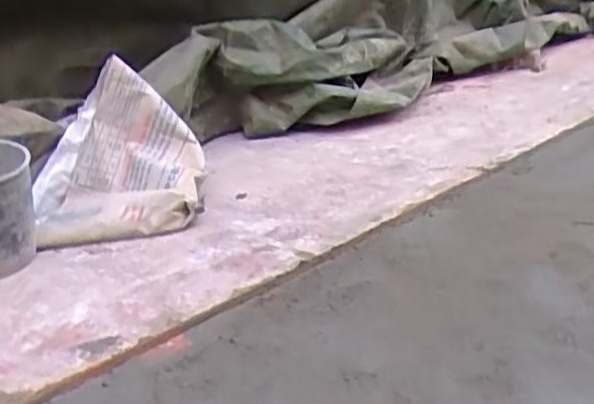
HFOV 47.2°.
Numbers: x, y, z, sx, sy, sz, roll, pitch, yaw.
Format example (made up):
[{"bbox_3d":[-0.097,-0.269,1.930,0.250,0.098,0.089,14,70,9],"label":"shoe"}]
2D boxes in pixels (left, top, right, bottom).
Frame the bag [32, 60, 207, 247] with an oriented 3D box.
[{"bbox_3d":[-0.364,-0.088,1.349,0.349,0.251,0.297,-9,19,-9],"label":"bag"}]

